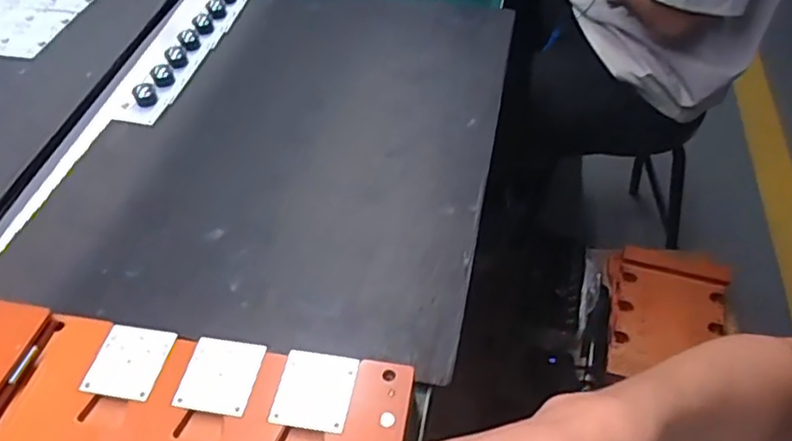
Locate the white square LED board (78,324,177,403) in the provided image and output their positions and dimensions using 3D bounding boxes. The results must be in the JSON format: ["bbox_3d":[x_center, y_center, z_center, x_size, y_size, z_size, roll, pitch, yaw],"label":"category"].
[{"bbox_3d":[-0.167,0.088,0.390,0.042,0.004,0.047,9,49,7],"label":"white square LED board"}]

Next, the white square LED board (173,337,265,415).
[{"bbox_3d":[-0.108,0.095,0.383,0.045,0.005,0.046,9,49,8],"label":"white square LED board"}]

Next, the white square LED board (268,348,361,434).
[{"bbox_3d":[-0.048,0.101,0.372,0.044,0.004,0.047,8,49,7],"label":"white square LED board"}]

